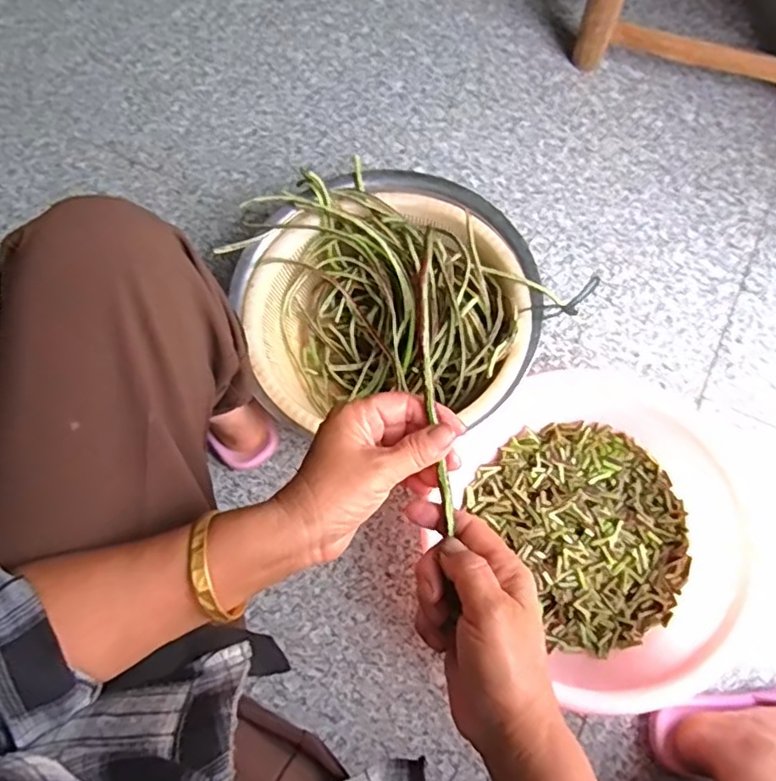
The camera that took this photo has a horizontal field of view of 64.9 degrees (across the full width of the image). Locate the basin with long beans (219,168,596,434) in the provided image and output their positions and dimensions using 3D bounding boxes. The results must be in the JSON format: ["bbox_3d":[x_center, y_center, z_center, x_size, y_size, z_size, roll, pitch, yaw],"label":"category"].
[{"bbox_3d":[0.000,-0.092,0.728,0.319,0.121,0.318,-20,73,-2],"label":"basin with long beans"}]

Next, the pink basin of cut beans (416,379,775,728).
[{"bbox_3d":[0.243,0.145,0.650,0.353,0.087,0.326,-1,71,2],"label":"pink basin of cut beans"}]

